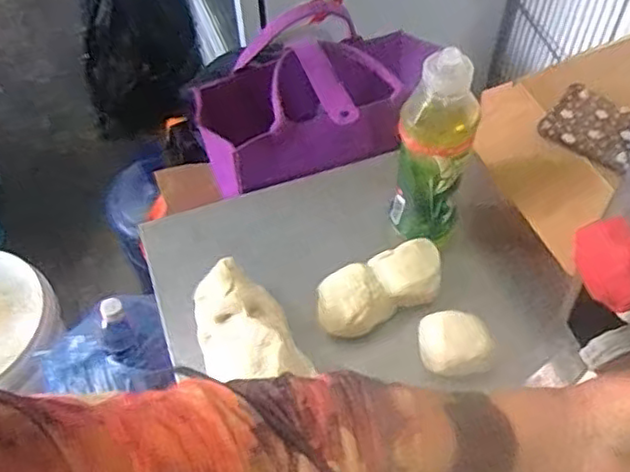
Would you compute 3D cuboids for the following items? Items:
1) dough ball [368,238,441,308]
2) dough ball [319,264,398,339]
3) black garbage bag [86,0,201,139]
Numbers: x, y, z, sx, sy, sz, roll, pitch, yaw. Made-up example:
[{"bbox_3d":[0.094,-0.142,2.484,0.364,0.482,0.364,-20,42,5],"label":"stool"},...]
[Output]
[{"bbox_3d":[0.092,0.042,0.656,0.073,0.046,0.064,-17,56,-11],"label":"dough ball"},{"bbox_3d":[0.034,0.066,0.640,0.065,0.045,0.060,-1,54,1],"label":"dough ball"},{"bbox_3d":[-0.490,-0.530,1.808,0.317,0.467,0.237,-16,56,-10],"label":"black garbage bag"}]

